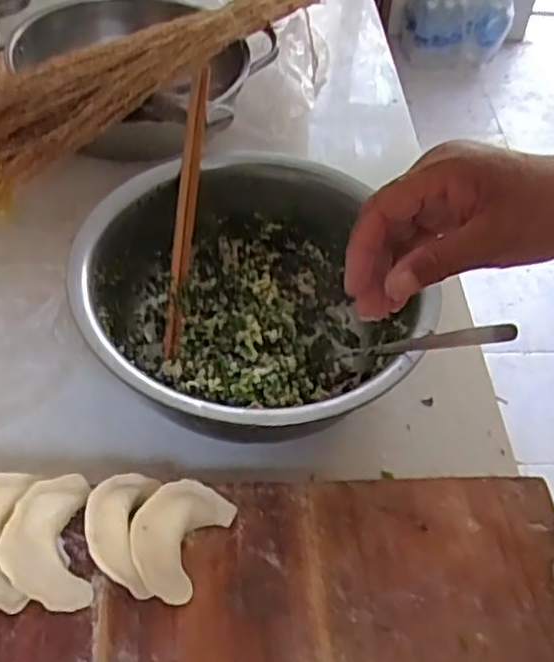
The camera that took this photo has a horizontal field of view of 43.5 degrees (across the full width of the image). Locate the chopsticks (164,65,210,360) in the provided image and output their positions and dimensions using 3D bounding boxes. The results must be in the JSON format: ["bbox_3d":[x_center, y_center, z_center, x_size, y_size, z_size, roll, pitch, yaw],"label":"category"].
[{"bbox_3d":[-0.075,-0.100,0.573,0.015,0.018,0.242,6,86,-1],"label":"chopsticks"}]

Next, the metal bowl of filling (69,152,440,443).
[{"bbox_3d":[-0.033,-0.017,0.547,0.218,0.098,0.261,0,50,-6],"label":"metal bowl of filling"}]

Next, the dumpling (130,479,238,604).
[{"bbox_3d":[-0.061,0.121,0.415,0.052,0.016,0.068,45,49,-14],"label":"dumpling"}]

